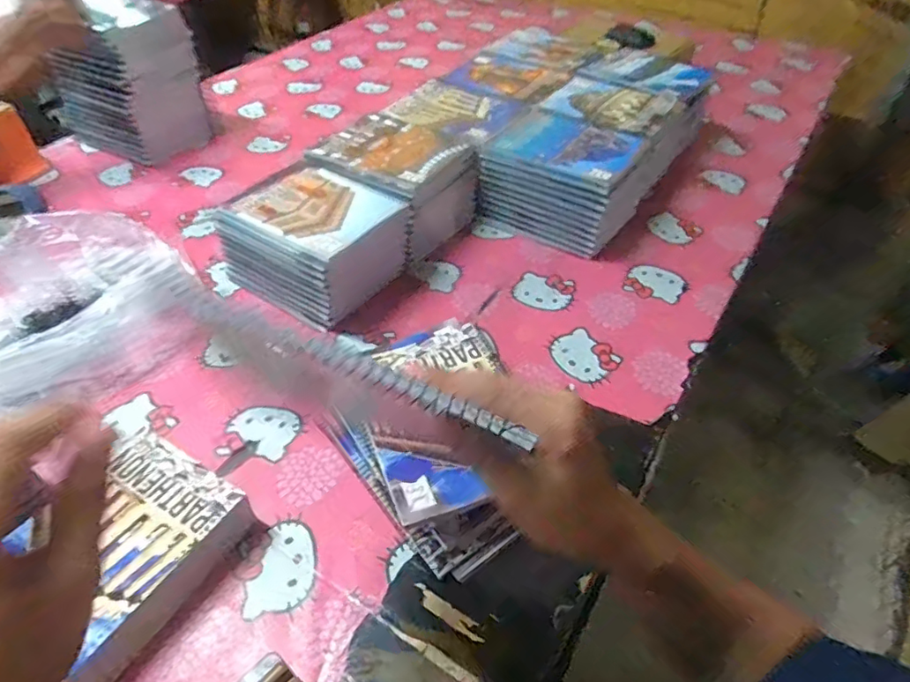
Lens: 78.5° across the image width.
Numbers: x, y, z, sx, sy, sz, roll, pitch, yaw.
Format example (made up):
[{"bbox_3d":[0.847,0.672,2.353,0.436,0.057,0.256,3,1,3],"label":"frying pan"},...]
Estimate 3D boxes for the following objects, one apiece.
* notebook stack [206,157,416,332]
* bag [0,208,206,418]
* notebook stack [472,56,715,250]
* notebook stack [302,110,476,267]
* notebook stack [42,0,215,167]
[{"bbox_3d":[-0.181,-0.130,0.736,0.190,0.119,0.167,24,51,22],"label":"notebook stack"},{"bbox_3d":[-0.464,-0.040,0.653,0.256,0.124,0.213,-35,55,-29],"label":"bag"},{"bbox_3d":[0.262,-0.343,0.945,0.216,0.130,0.514,26,51,23],"label":"notebook stack"},{"bbox_3d":[-0.086,-0.227,0.828,0.205,0.122,0.179,29,52,25],"label":"notebook stack"},{"bbox_3d":[-0.586,-0.469,1.003,0.218,0.226,0.156,21,49,19],"label":"notebook stack"}]

